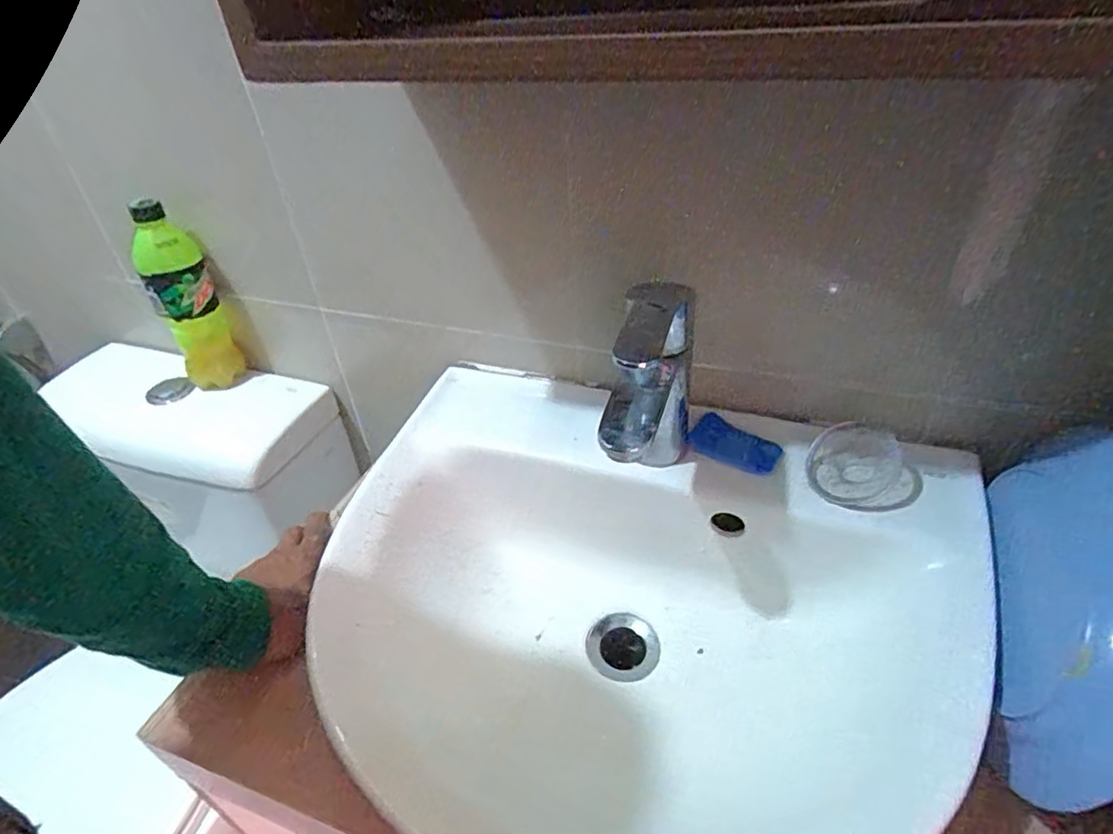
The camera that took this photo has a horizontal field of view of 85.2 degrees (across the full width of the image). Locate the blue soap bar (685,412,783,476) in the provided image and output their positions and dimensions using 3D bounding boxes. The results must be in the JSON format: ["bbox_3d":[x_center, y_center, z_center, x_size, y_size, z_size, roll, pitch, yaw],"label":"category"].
[{"bbox_3d":[0.151,0.025,0.518,0.077,0.009,0.046,27,48,34],"label":"blue soap bar"}]

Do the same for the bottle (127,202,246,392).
[{"bbox_3d":[-0.422,-0.131,0.691,0.063,0.203,0.056,-25,42,-24],"label":"bottle"}]

